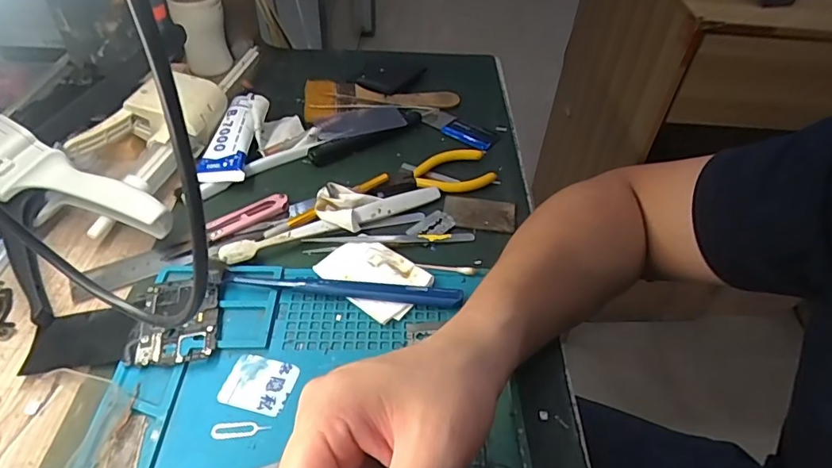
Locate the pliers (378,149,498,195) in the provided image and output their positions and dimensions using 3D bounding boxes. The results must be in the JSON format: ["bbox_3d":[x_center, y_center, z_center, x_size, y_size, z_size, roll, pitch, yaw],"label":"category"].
[{"bbox_3d":[0.019,-0.055,0.458,0.100,0.010,0.050,-9,47,-14],"label":"pliers"}]

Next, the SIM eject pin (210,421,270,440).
[{"bbox_3d":[-0.101,0.112,0.291,0.033,0.004,0.010,-3,45,-8],"label":"SIM eject pin"}]

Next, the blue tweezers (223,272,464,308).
[{"bbox_3d":[-0.051,0.038,0.357,0.165,0.013,0.012,7,45,2],"label":"blue tweezers"}]

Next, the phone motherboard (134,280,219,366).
[{"bbox_3d":[-0.158,0.057,0.337,0.049,0.007,0.065,-5,46,-10],"label":"phone motherboard"}]

